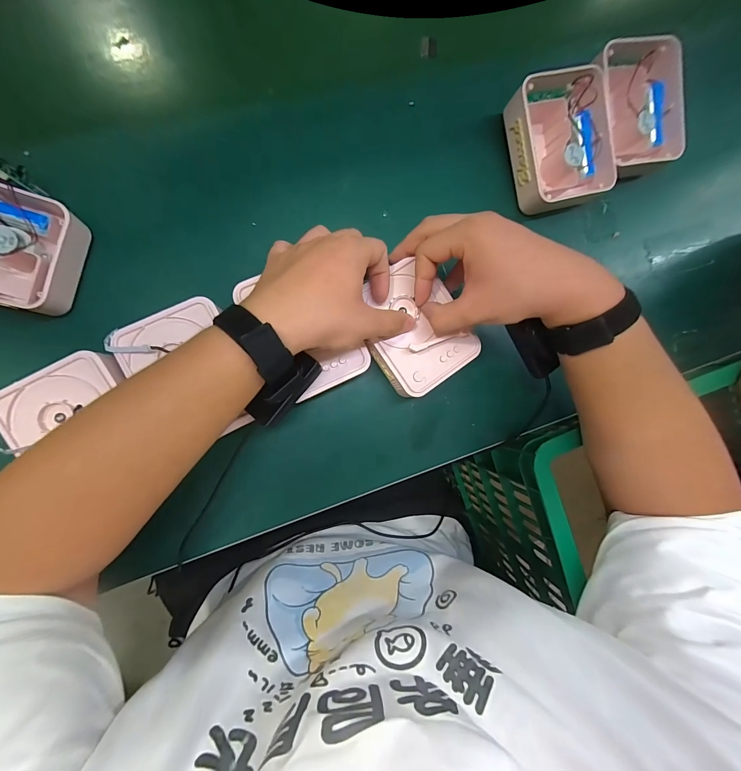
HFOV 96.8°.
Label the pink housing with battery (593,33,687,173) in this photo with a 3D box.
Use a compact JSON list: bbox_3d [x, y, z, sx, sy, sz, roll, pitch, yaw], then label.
[{"bbox_3d":[0.308,-0.320,0.390,0.104,0.055,0.136,-12,89,-8],"label":"pink housing with battery"}]

